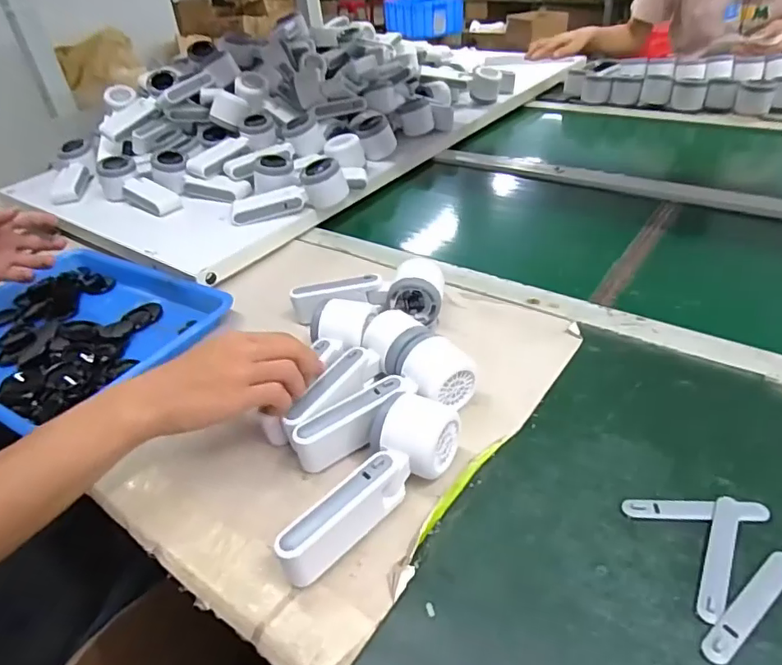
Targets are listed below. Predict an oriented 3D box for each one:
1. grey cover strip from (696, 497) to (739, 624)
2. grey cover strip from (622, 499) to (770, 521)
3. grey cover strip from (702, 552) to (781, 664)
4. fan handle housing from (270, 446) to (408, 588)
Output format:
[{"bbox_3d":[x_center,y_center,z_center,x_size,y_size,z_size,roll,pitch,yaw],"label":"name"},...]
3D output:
[{"bbox_3d":[0.216,0.147,0.361,0.015,0.005,0.093,16,42,27],"label":"grey cover strip"},{"bbox_3d":[0.215,0.126,0.388,0.094,0.008,0.015,0,37,9],"label":"grey cover strip"},{"bbox_3d":[0.221,0.166,0.335,0.094,0.004,0.016,-28,41,-27],"label":"grey cover strip"},{"bbox_3d":[-0.031,0.128,0.389,0.111,0.045,0.025,-32,43,-31],"label":"fan handle housing"}]

